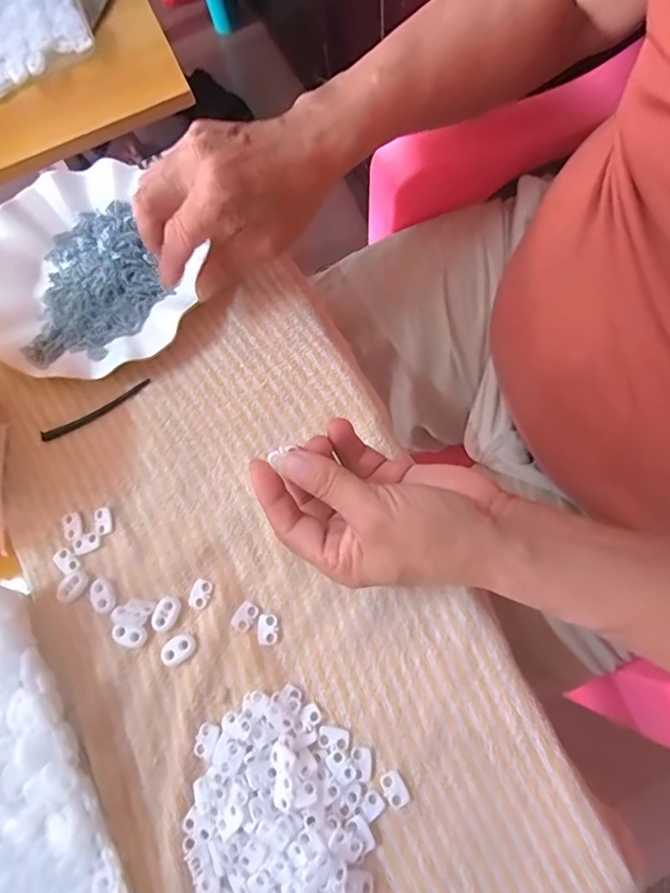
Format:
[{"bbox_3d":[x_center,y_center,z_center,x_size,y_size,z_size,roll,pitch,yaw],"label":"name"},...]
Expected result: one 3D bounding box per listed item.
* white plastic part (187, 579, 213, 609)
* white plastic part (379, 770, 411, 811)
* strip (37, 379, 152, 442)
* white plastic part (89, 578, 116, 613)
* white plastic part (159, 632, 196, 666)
[{"bbox_3d":[-0.087,0.095,0.335,0.013,0.004,0.019,16,76,10],"label":"white plastic part"},{"bbox_3d":[0.034,0.195,0.294,0.013,0.004,0.019,-31,73,-4],"label":"white plastic part"},{"bbox_3d":[-0.174,-0.026,0.378,0.086,0.009,0.009,-26,73,-3],"label":"strip"},{"bbox_3d":[-0.152,0.097,0.339,0.016,0.005,0.022,-24,73,-2],"label":"white plastic part"},{"bbox_3d":[-0.099,0.127,0.325,0.023,0.005,0.015,-36,74,-5],"label":"white plastic part"}]

